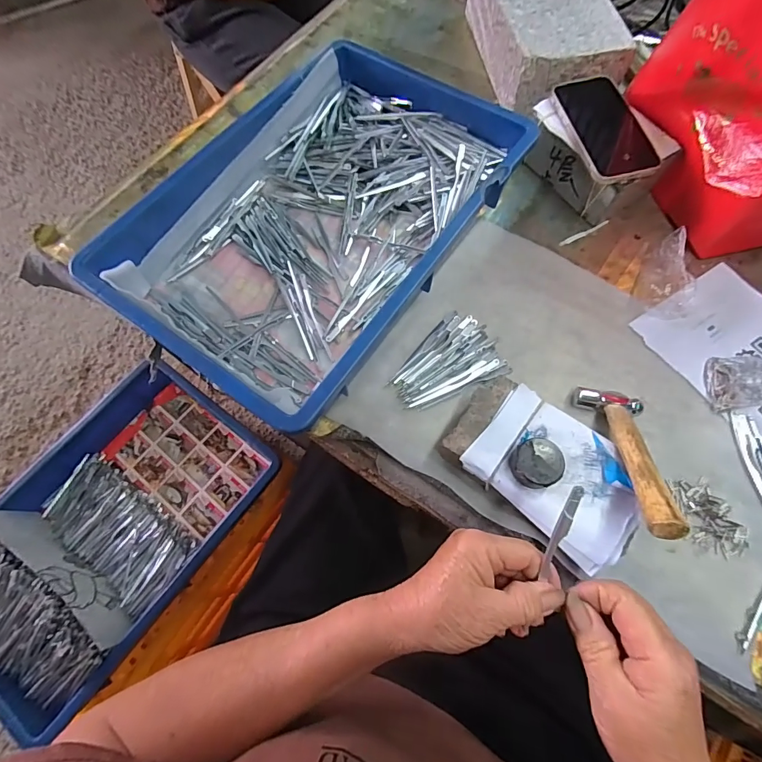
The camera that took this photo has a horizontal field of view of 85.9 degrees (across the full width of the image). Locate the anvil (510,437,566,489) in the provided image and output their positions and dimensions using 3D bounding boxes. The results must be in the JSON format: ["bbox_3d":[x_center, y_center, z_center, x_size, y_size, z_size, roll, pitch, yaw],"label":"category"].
[{"bbox_3d":[0.128,0.068,0.335,0.038,0.018,0.037,0,69,0],"label":"anvil"}]

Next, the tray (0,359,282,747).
[{"bbox_3d":[-0.386,0.208,0.600,0.292,0.110,0.437,32,71,15],"label":"tray"}]

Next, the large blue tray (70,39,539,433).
[{"bbox_3d":[-0.062,-0.180,0.457,0.284,0.088,0.427,34,73,12],"label":"large blue tray"}]

